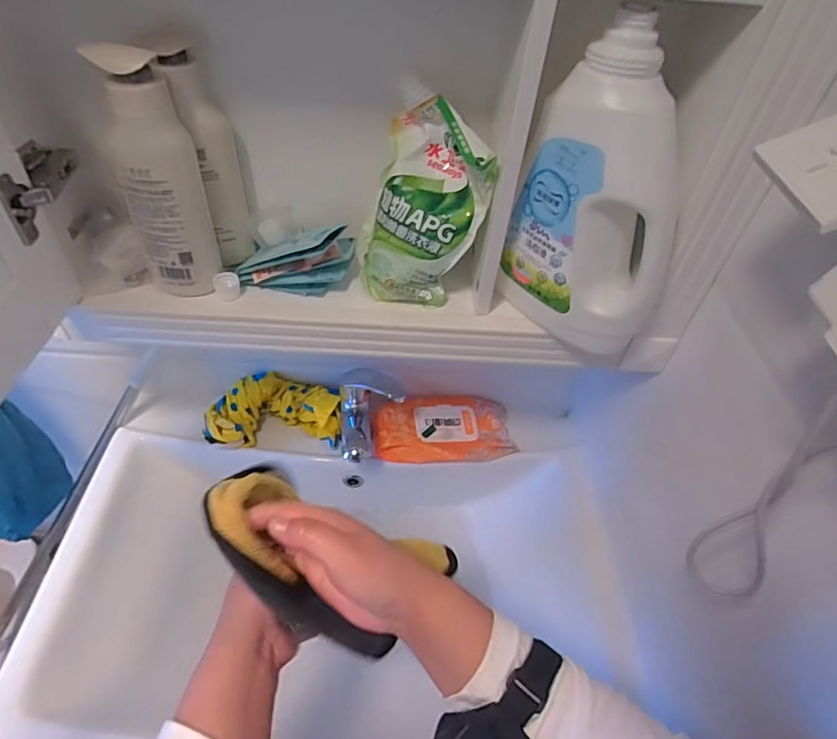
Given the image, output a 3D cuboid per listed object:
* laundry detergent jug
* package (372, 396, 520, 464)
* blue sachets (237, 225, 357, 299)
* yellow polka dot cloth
[{"bbox_3d":[0.173,-0.142,0.478,0.082,0.259,0.148,-27,55,-27],"label":"laundry detergent jug"},{"bbox_3d":[0.039,0.089,0.820,0.214,0.039,0.126,-3,47,-8],"label":"package"},{"bbox_3d":[-0.137,-0.129,0.570,0.131,0.068,0.070,3,47,-2],"label":"blue sachets"},{"bbox_3d":[-0.216,0.064,0.800,0.192,0.064,0.100,-3,47,-8],"label":"yellow polka dot cloth"}]

